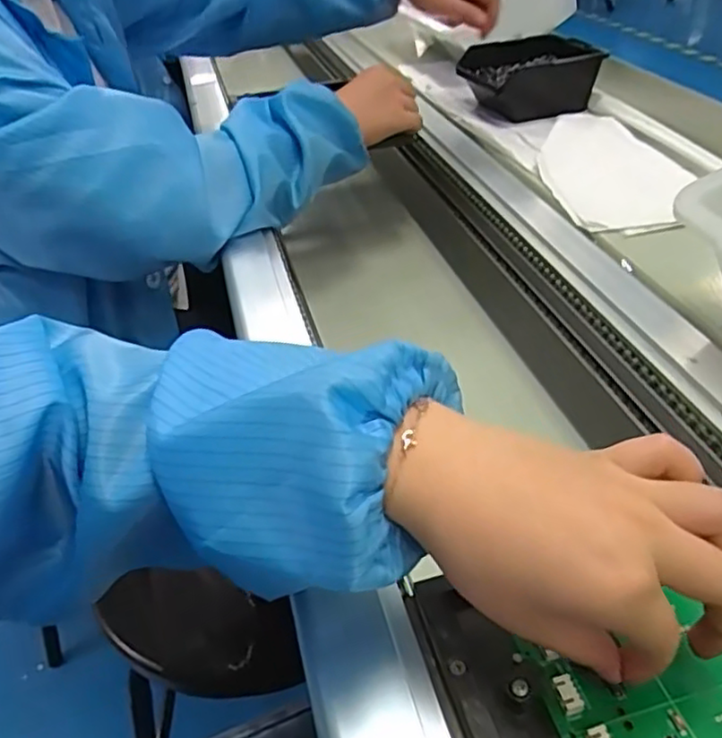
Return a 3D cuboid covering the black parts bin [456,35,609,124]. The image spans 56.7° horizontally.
[{"bbox_3d":[0.197,-0.349,0.806,0.130,0.067,0.135,-14,40,-9],"label":"black parts bin"}]

